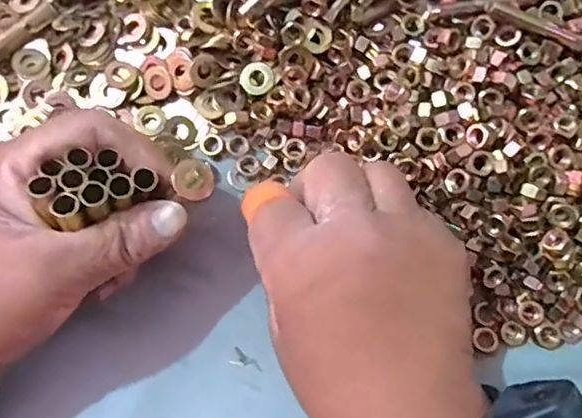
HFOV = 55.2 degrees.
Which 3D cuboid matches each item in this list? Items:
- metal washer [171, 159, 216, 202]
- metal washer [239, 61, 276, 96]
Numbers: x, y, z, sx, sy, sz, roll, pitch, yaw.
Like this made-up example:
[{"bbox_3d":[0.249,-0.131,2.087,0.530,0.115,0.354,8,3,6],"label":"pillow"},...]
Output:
[{"bbox_3d":[-0.038,-0.011,0.222,0.016,0.006,0.016,-4,110,-10],"label":"metal washer"},{"bbox_3d":[-0.017,-0.066,0.283,0.017,0.005,0.017,0,78,1],"label":"metal washer"}]

